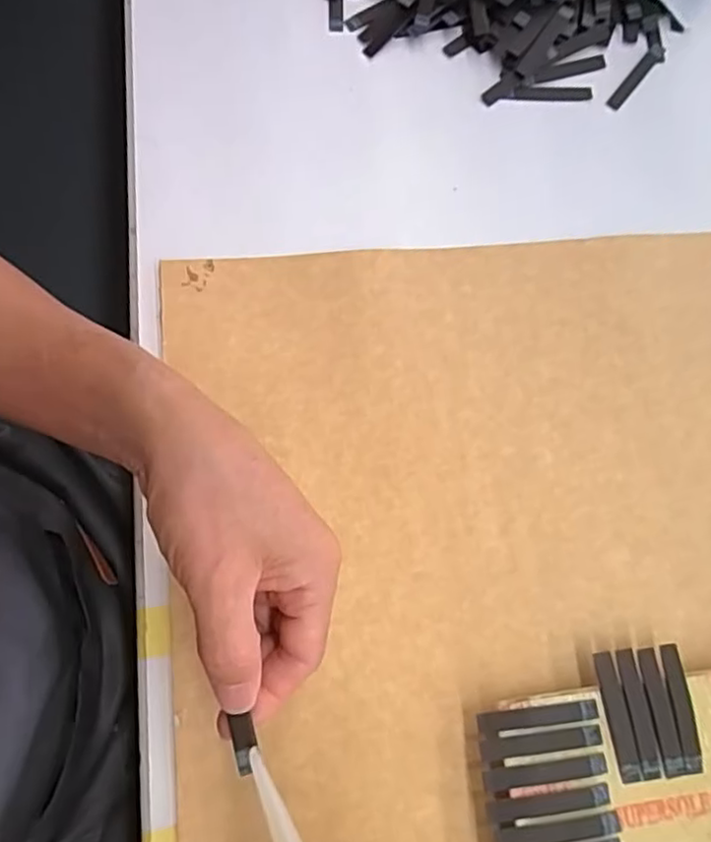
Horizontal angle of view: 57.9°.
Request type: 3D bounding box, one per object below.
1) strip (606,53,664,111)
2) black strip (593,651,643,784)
[{"bbox_3d":[0.184,-0.226,0.422,0.009,0.004,0.053,40,78,8],"label":"strip"},{"bbox_3d":[0.128,0.145,0.315,0.010,0.004,0.059,-10,75,0],"label":"black strip"}]

